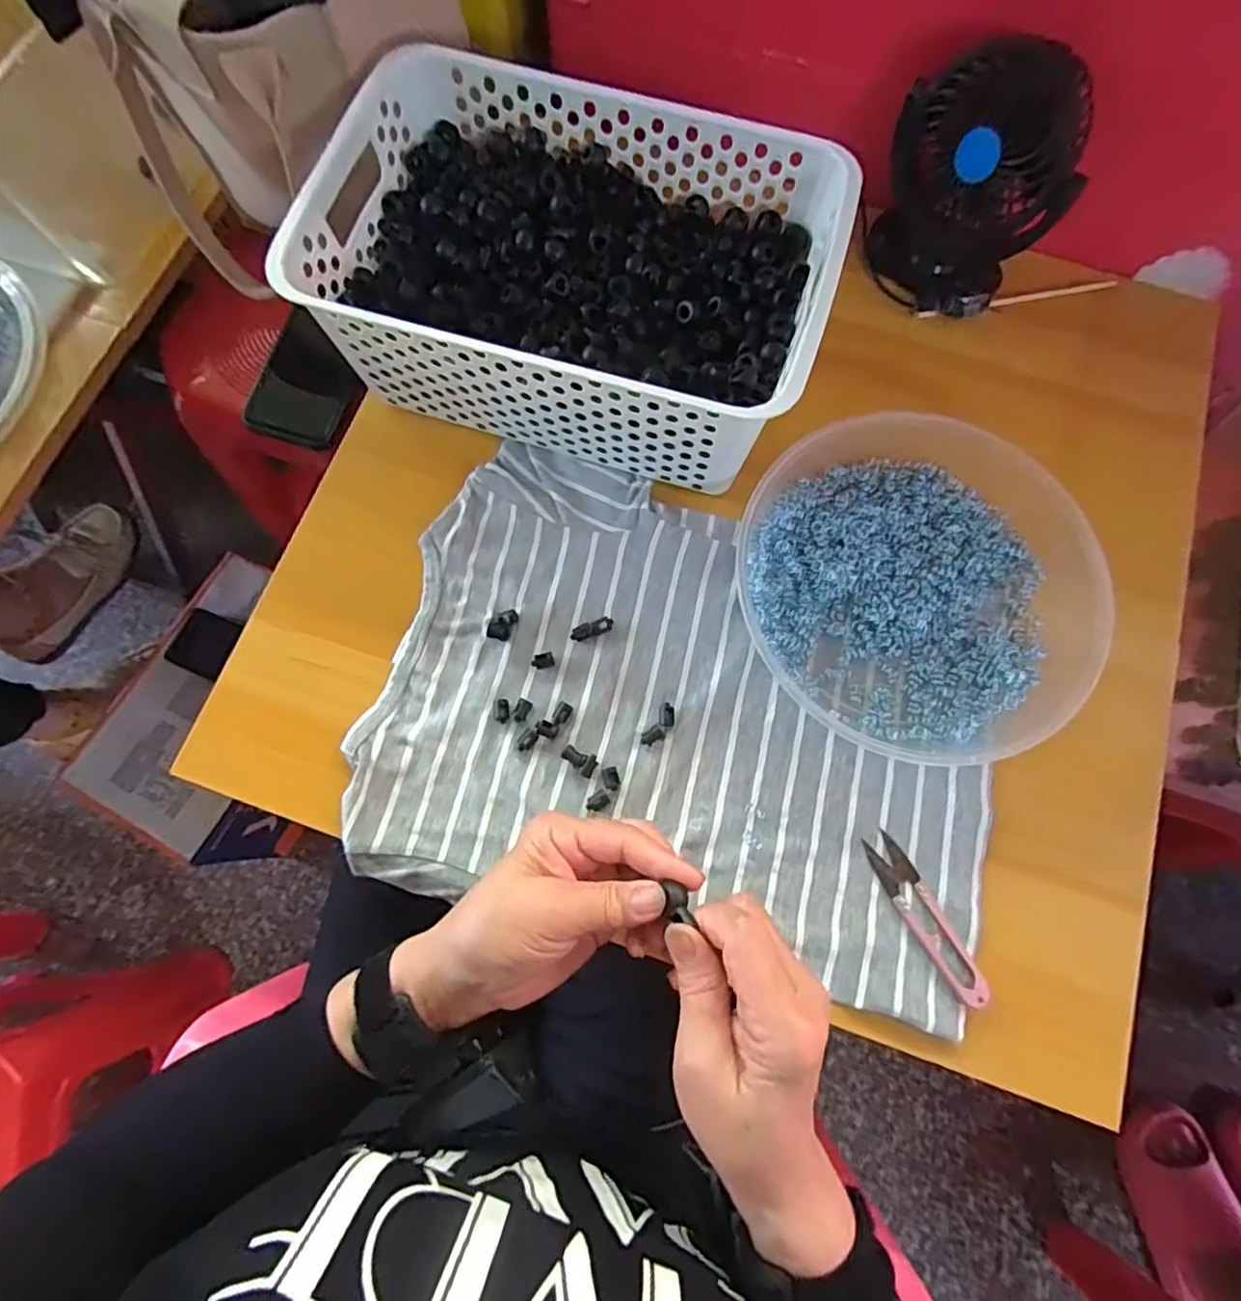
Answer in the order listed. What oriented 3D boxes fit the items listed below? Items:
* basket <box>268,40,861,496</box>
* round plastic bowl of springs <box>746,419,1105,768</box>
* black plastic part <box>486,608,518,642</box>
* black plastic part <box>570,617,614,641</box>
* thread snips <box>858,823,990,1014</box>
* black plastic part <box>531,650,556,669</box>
[{"bbox_3d":[-0.024,-0.243,0.409,0.305,0.106,0.206,16,76,3],"label":"basket"},{"bbox_3d":[0.189,-0.048,0.397,0.216,0.038,0.207,0,76,-1],"label":"round plastic bowl of springs"},{"bbox_3d":[-0.078,-0.018,0.409,0.016,0.006,0.022,18,76,4],"label":"black plastic part"},{"bbox_3d":[-0.019,-0.014,0.408,0.029,0.004,0.010,-20,77,-6],"label":"black plastic part"},{"bbox_3d":[0.177,0.155,0.361,0.023,0.014,0.098,-26,77,-7],"label":"thread snips"},{"bbox_3d":[-0.050,0.007,0.401,0.015,0.005,0.010,-17,77,-2],"label":"black plastic part"}]

